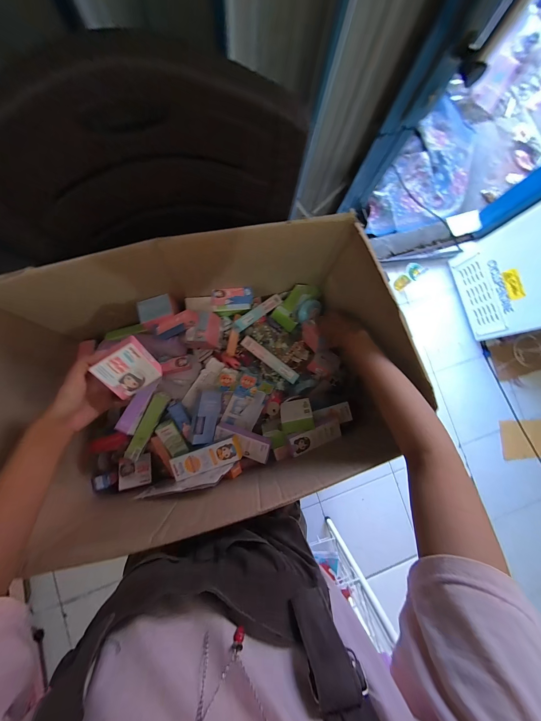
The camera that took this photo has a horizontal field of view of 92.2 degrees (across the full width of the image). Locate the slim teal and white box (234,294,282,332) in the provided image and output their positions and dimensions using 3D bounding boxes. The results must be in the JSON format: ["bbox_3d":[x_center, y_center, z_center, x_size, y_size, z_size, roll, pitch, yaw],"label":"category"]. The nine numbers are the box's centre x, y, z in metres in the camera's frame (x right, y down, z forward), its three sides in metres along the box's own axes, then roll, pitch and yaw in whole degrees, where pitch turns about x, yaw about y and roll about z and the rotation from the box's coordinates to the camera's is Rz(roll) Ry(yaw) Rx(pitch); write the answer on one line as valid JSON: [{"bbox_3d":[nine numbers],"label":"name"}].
[{"bbox_3d":[-0.024,-0.105,0.553,0.023,0.013,0.134,48,57,1],"label":"slim teal and white box"}]

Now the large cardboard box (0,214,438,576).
[{"bbox_3d":[-0.094,0.023,0.448,0.552,0.243,0.380,-12,85,-6],"label":"large cardboard box"}]

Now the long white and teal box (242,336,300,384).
[{"bbox_3d":[-0.001,-0.002,0.535,0.136,0.012,0.023,39,82,0],"label":"long white and teal box"}]

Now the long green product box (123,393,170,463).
[{"bbox_3d":[-0.226,0.120,0.480,0.027,0.031,0.127,25,82,-2],"label":"long green product box"}]

